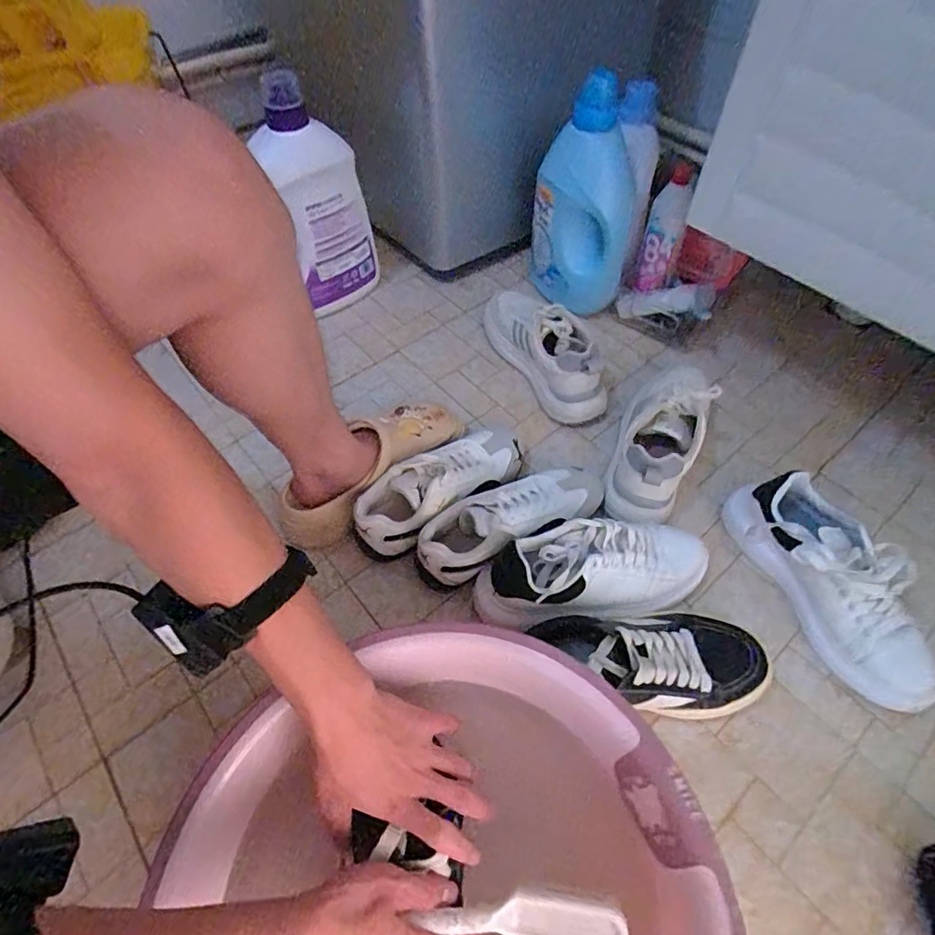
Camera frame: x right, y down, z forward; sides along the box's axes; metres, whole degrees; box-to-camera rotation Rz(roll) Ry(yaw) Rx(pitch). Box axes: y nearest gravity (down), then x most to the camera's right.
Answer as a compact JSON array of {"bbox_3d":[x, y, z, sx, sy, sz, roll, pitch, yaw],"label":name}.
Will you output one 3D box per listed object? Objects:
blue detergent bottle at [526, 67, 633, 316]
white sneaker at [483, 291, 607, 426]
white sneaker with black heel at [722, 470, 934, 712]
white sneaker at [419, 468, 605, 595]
[{"bbox_3d":[0.175,-0.393,0.807,0.153,0.281,0.098,6,56,5],"label":"blue detergent bottle"},{"bbox_3d":[0.112,-0.189,0.815,0.086,0.107,0.279,-25,58,-15],"label":"white sneaker"},{"bbox_3d":[0.419,0.124,0.609,0.107,0.109,0.282,-22,58,-13],"label":"white sneaker with black heel"},{"bbox_3d":[0.056,0.059,0.658,0.257,0.083,0.087,-28,60,-18],"label":"white sneaker"}]

